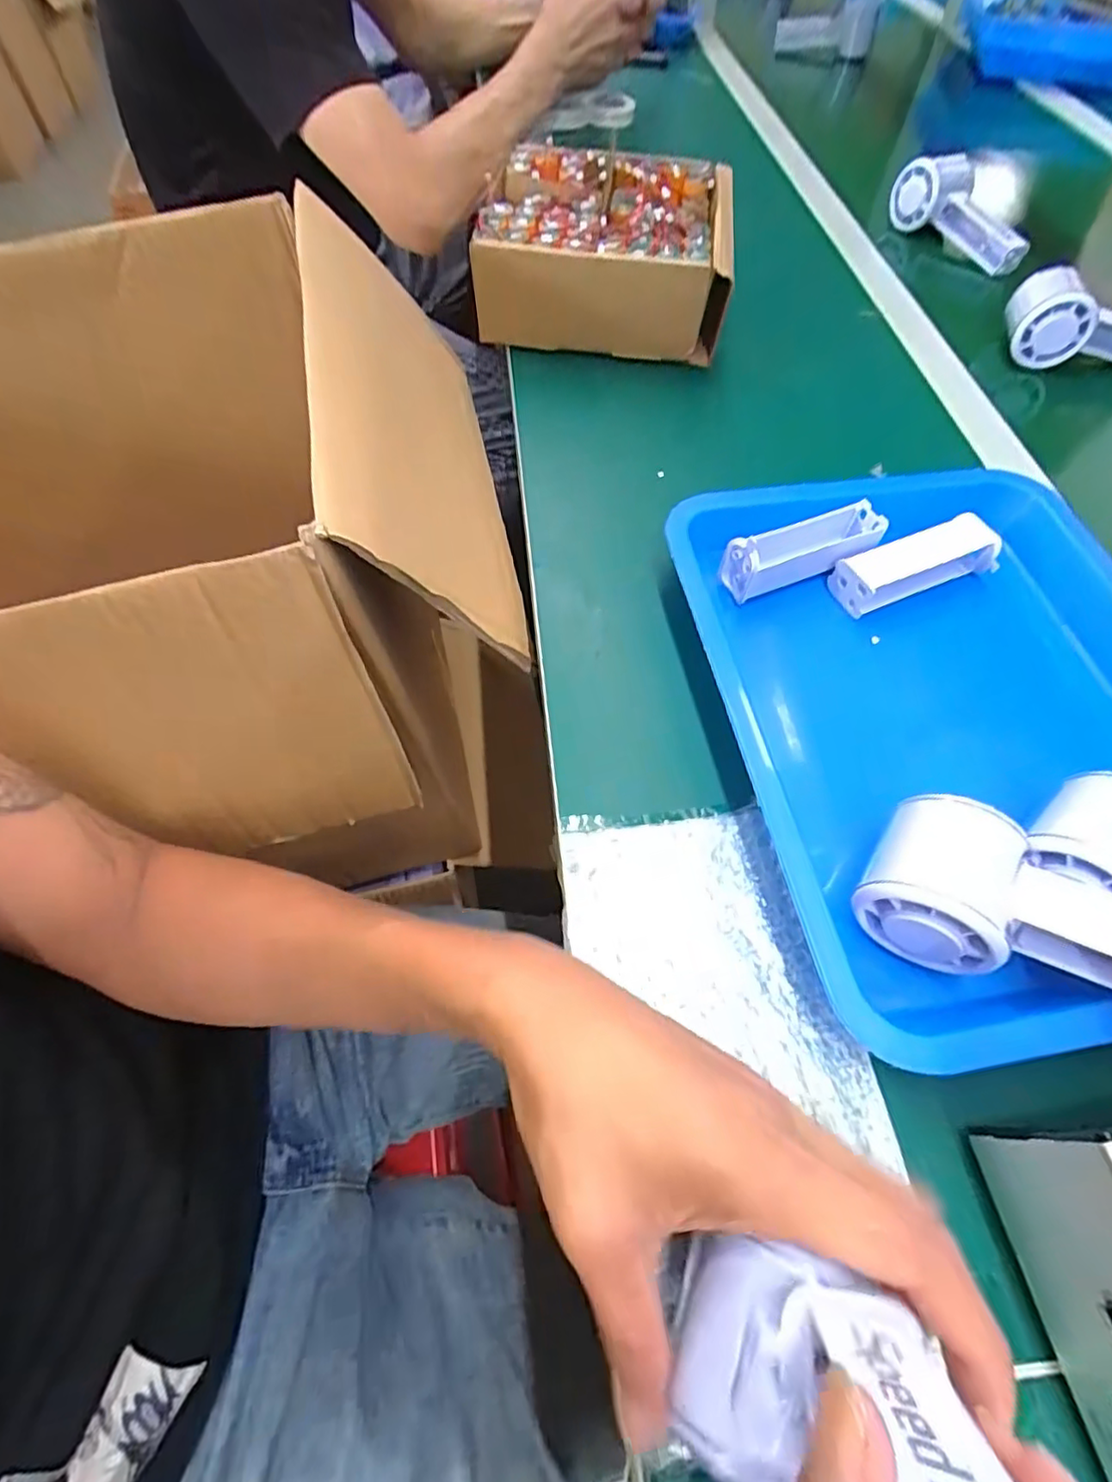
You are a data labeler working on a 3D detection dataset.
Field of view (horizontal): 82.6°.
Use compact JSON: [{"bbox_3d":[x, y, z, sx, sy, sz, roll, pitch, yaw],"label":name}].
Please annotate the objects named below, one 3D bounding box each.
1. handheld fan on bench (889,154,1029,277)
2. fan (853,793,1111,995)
[{"bbox_3d":[0.423,-0.551,0.660,0.090,0.053,0.132,-11,60,-7],"label":"handheld fan on bench"},{"bbox_3d":[0.208,0.072,0.255,0.153,0.054,0.062,17,56,21],"label":"fan"}]

